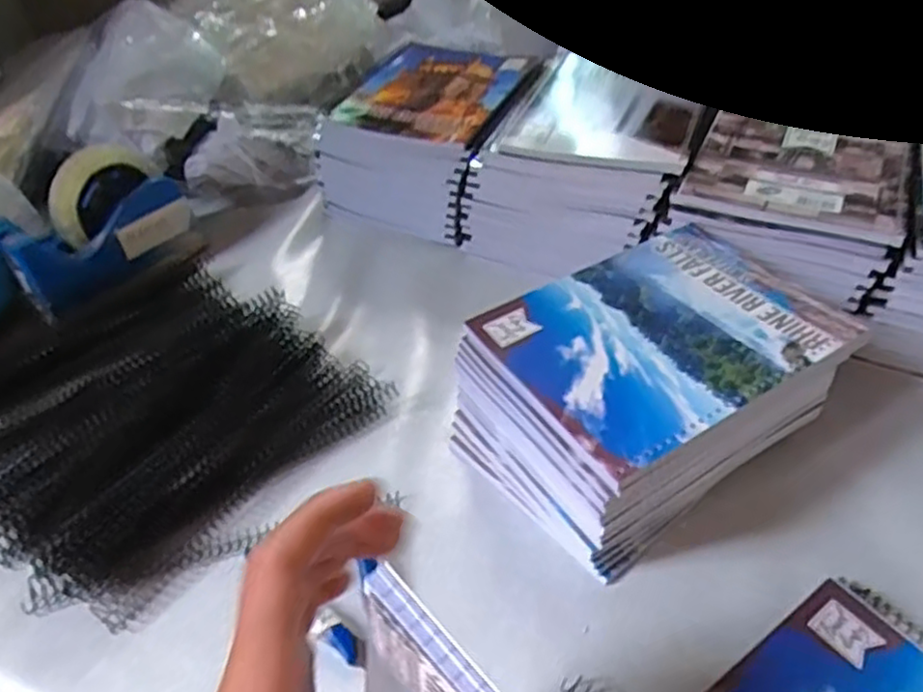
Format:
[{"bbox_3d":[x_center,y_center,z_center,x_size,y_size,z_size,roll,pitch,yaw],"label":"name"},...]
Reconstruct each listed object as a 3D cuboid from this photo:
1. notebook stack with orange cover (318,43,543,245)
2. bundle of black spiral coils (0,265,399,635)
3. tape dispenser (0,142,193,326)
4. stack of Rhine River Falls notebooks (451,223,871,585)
[{"bbox_3d":[-0.020,-0.205,0.696,0.175,0.114,0.196,16,48,22],"label":"notebook stack with orange cover"},{"bbox_3d":[-0.231,0.041,0.510,0.261,0.038,0.257,28,53,31],"label":"bundle of black spiral coils"},{"bbox_3d":[-0.322,-0.107,0.609,0.071,0.096,0.155,16,48,22],"label":"tape dispenser"},{"bbox_3d":[0.118,0.026,0.455,0.206,0.097,0.144,-26,48,-21],"label":"stack of Rhine River Falls notebooks"}]

